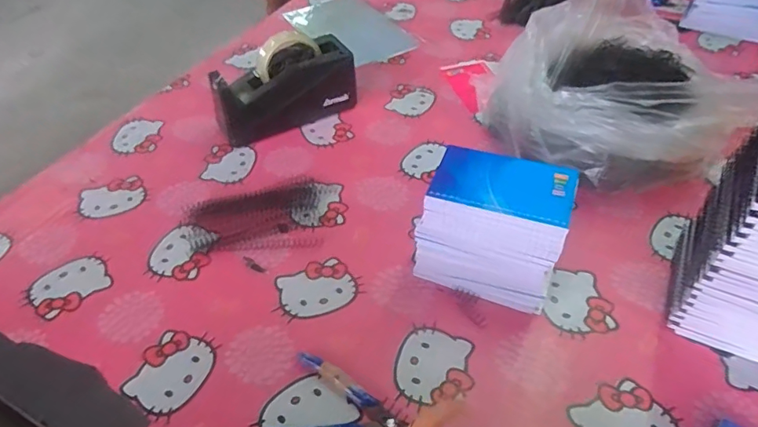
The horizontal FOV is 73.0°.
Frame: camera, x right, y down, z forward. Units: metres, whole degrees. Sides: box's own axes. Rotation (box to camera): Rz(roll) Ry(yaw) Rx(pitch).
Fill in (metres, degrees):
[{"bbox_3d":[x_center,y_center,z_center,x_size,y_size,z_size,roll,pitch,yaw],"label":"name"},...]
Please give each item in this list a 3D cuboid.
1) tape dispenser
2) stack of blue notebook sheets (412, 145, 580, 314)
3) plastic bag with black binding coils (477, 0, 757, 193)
[{"bbox_3d":[-0.135,-0.182,0.730,0.199,0.108,0.077,-22,49,-19],"label":"tape dispenser"},{"bbox_3d":[0.116,0.019,0.520,0.130,0.122,0.097,17,48,18],"label":"stack of blue notebook sheets"},{"bbox_3d":[0.293,-0.157,0.653,0.246,0.159,0.236,-15,47,-13],"label":"plastic bag with black binding coils"}]

